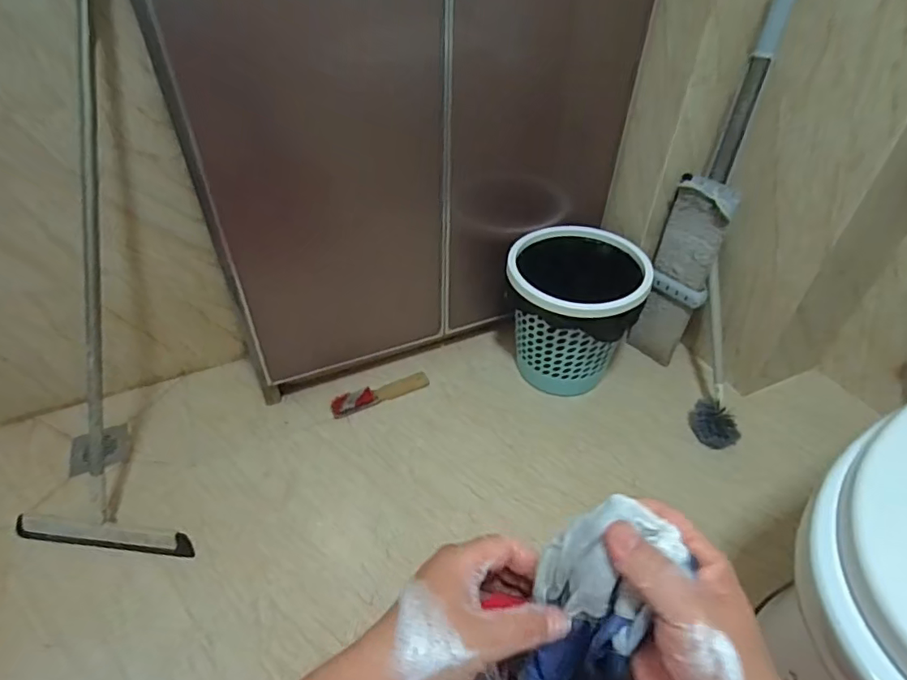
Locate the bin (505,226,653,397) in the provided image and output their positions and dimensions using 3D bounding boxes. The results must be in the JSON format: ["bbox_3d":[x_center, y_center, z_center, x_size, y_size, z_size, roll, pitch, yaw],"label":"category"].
[{"bbox_3d":[0.241,-0.053,1.080,0.255,0.262,0.221,16,45,14],"label":"bin"}]

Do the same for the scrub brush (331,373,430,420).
[{"bbox_3d":[-0.156,0.113,1.134,0.214,0.020,0.048,-17,46,-19],"label":"scrub brush"}]

